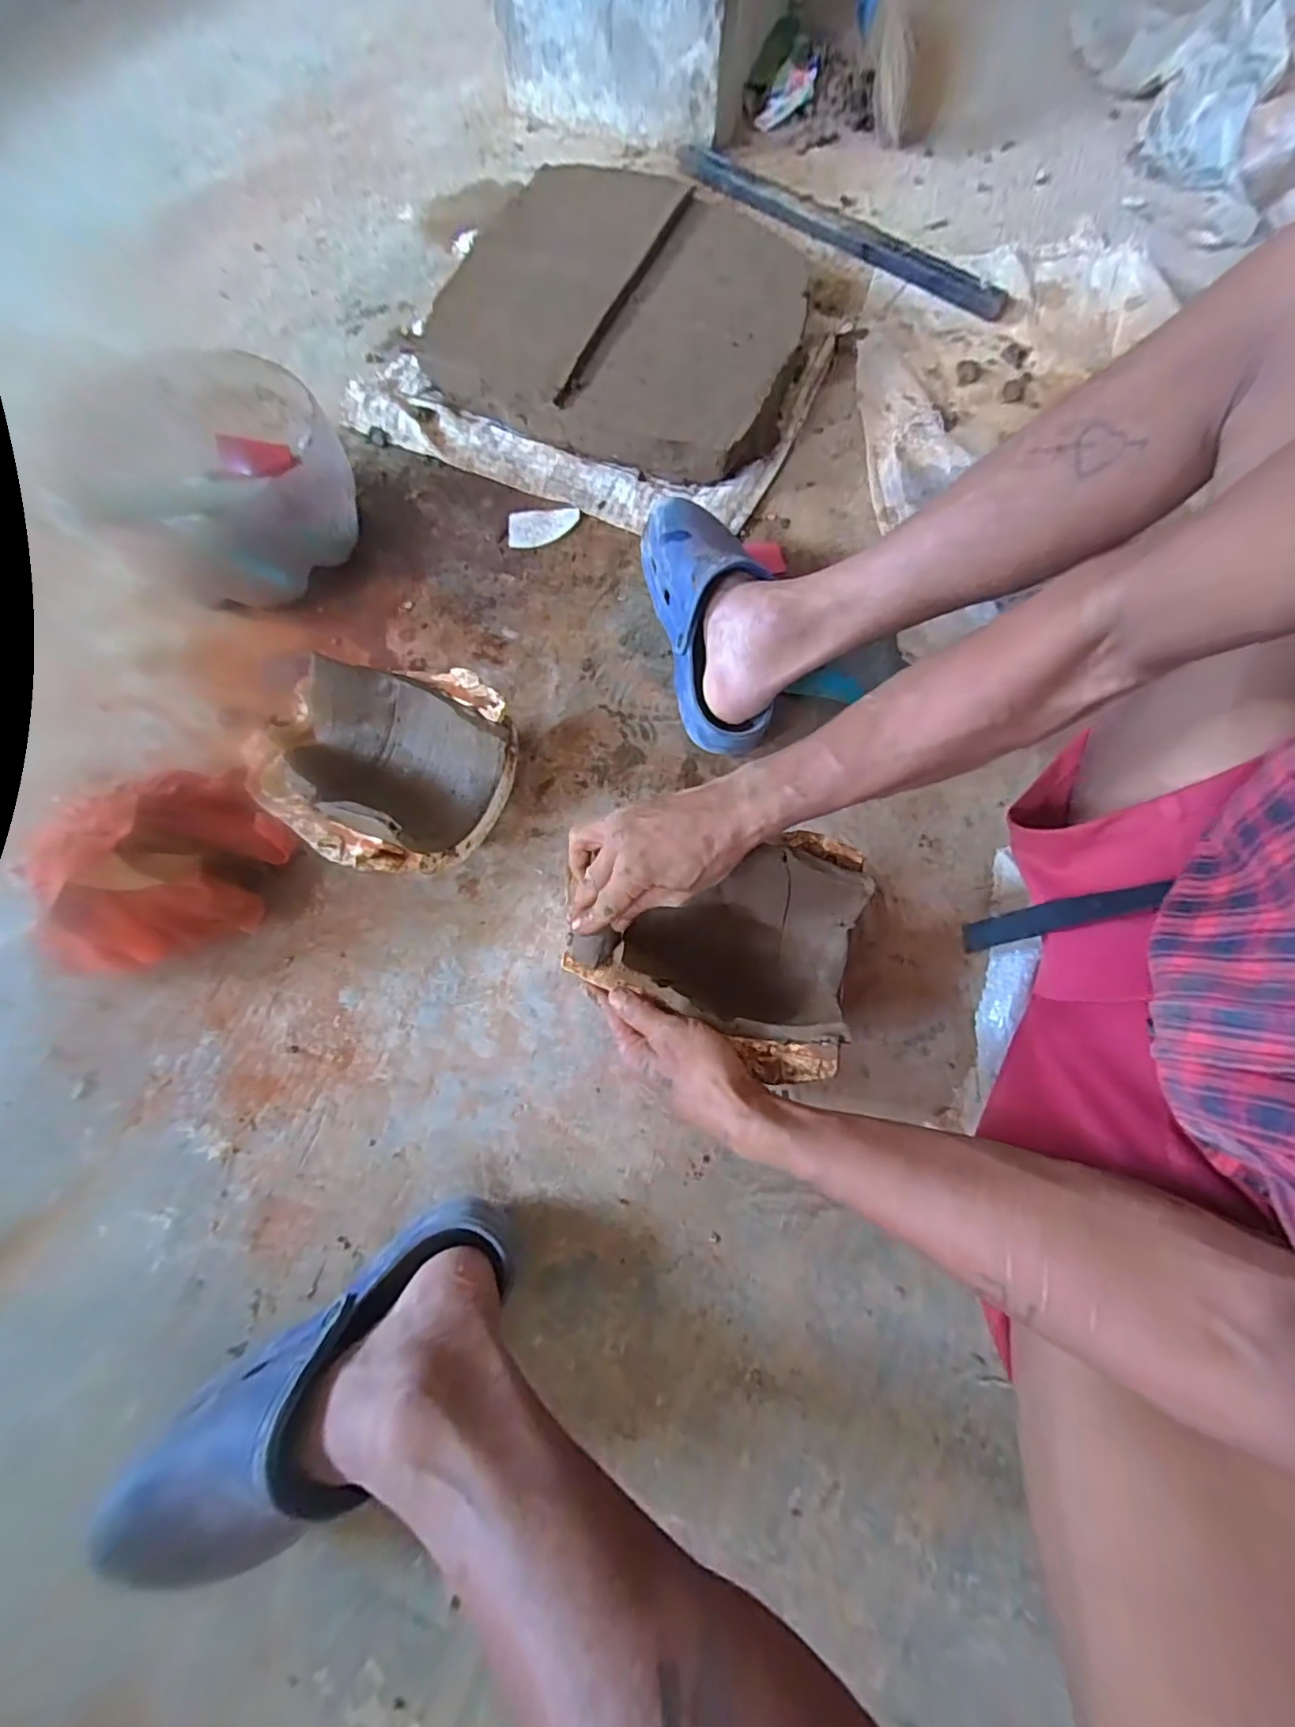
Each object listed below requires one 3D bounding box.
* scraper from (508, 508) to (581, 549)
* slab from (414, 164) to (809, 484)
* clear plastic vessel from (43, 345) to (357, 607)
[{"bbox_3d":[-0.121,-0.394,0.683,0.086,0.009,0.046,-19,72,-5],"label":"scraper"},{"bbox_3d":[-0.014,-0.662,0.714,0.400,0.112,0.356,24,74,9],"label":"slab"},{"bbox_3d":[-0.437,-0.405,0.631,0.213,0.124,0.239,-28,73,-8],"label":"clear plastic vessel"}]

